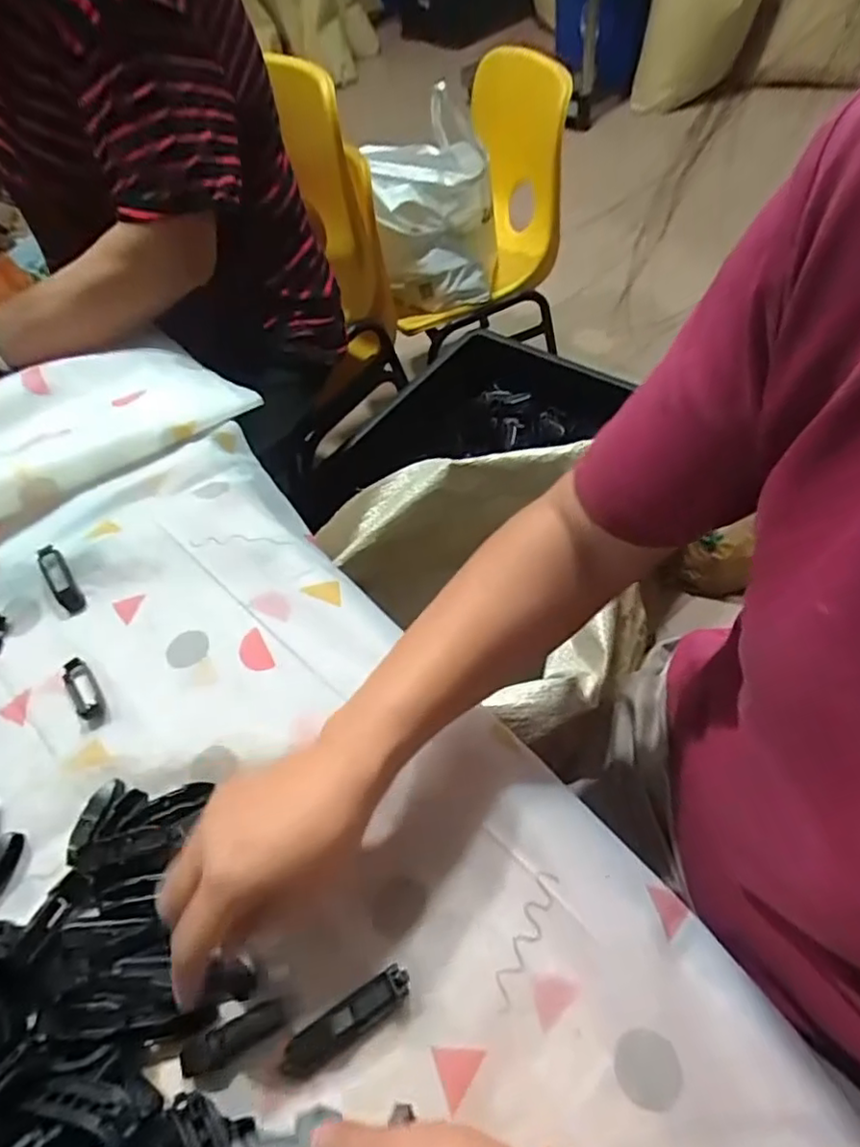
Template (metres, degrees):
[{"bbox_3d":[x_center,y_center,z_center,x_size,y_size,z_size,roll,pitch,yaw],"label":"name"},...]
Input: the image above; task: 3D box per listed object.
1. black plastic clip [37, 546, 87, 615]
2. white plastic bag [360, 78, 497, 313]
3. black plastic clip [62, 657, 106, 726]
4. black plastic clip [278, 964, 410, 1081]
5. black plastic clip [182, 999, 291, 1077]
[{"bbox_3d":[-0.296,0.005,0.504,0.019,0.009,0.060,-31,83,-16],"label":"black plastic clip"},{"bbox_3d":[0.010,-0.646,1.088,0.200,0.315,0.194,-2,55,5],"label":"white plastic bag"},{"bbox_3d":[-0.251,0.085,0.457,0.019,0.005,0.065,-35,58,-17],"label":"black plastic clip"},{"bbox_3d":[-0.045,0.232,0.327,0.075,0.012,0.017,-36,58,-5],"label":"black plastic clip"},{"bbox_3d":[-0.102,0.241,0.328,0.056,0.012,0.017,-22,56,-8],"label":"black plastic clip"}]

